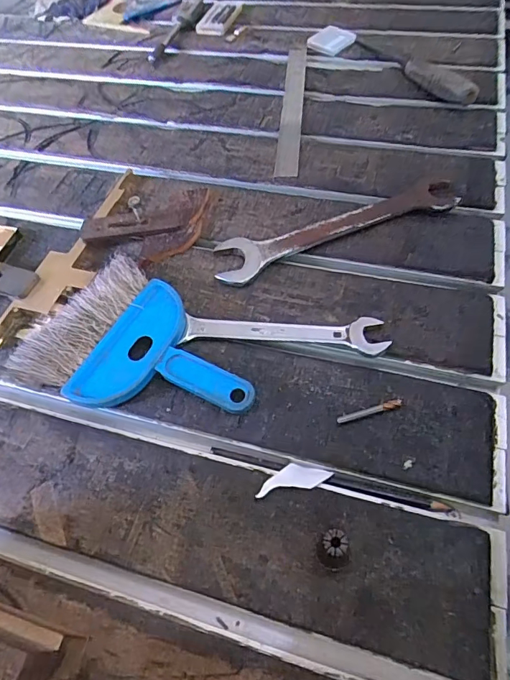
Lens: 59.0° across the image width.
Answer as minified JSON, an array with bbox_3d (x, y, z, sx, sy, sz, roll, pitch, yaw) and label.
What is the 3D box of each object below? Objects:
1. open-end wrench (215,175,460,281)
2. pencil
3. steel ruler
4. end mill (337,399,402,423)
[{"bbox_3d":[0.082,-0.114,0.445,0.253,0.011,0.057,-21,56,-10],"label":"open-end wrench"},{"bbox_3d":[0.049,0.097,0.318,0.165,0.008,0.008,10,56,12],"label":"pencil"},{"bbox_3d":[0.050,-0.314,0.594,0.027,0.007,0.311,2,55,7],"label":"steel ruler"},{"bbox_3d":[0.084,0.052,0.329,0.050,0.005,0.006,-15,55,-6],"label":"end mill"}]

